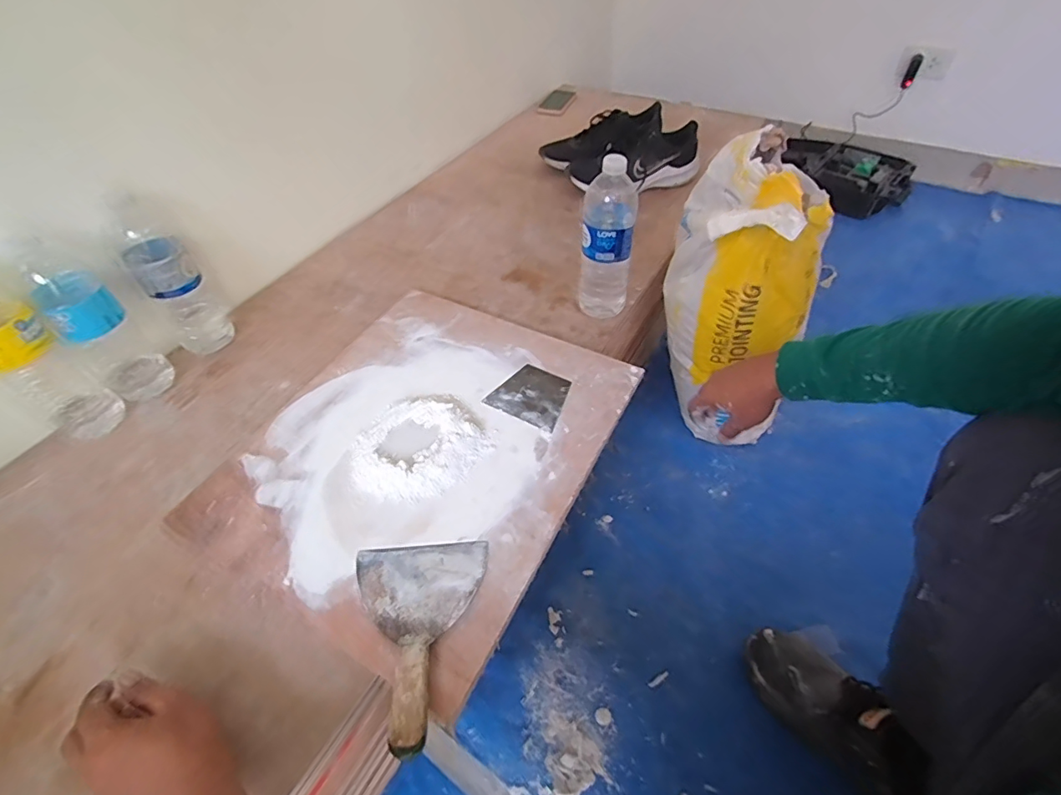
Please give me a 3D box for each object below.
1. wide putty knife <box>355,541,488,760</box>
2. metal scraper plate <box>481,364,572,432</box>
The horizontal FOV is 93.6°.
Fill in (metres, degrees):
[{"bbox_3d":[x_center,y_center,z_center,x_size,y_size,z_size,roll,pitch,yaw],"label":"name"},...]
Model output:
[{"bbox_3d":[-0.114,0.235,0.494,0.136,0.020,0.191,-5,49,-1],"label":"wide putty knife"},{"bbox_3d":[0.005,-0.005,0.708,0.102,0.004,0.095,23,54,21],"label":"metal scraper plate"}]

